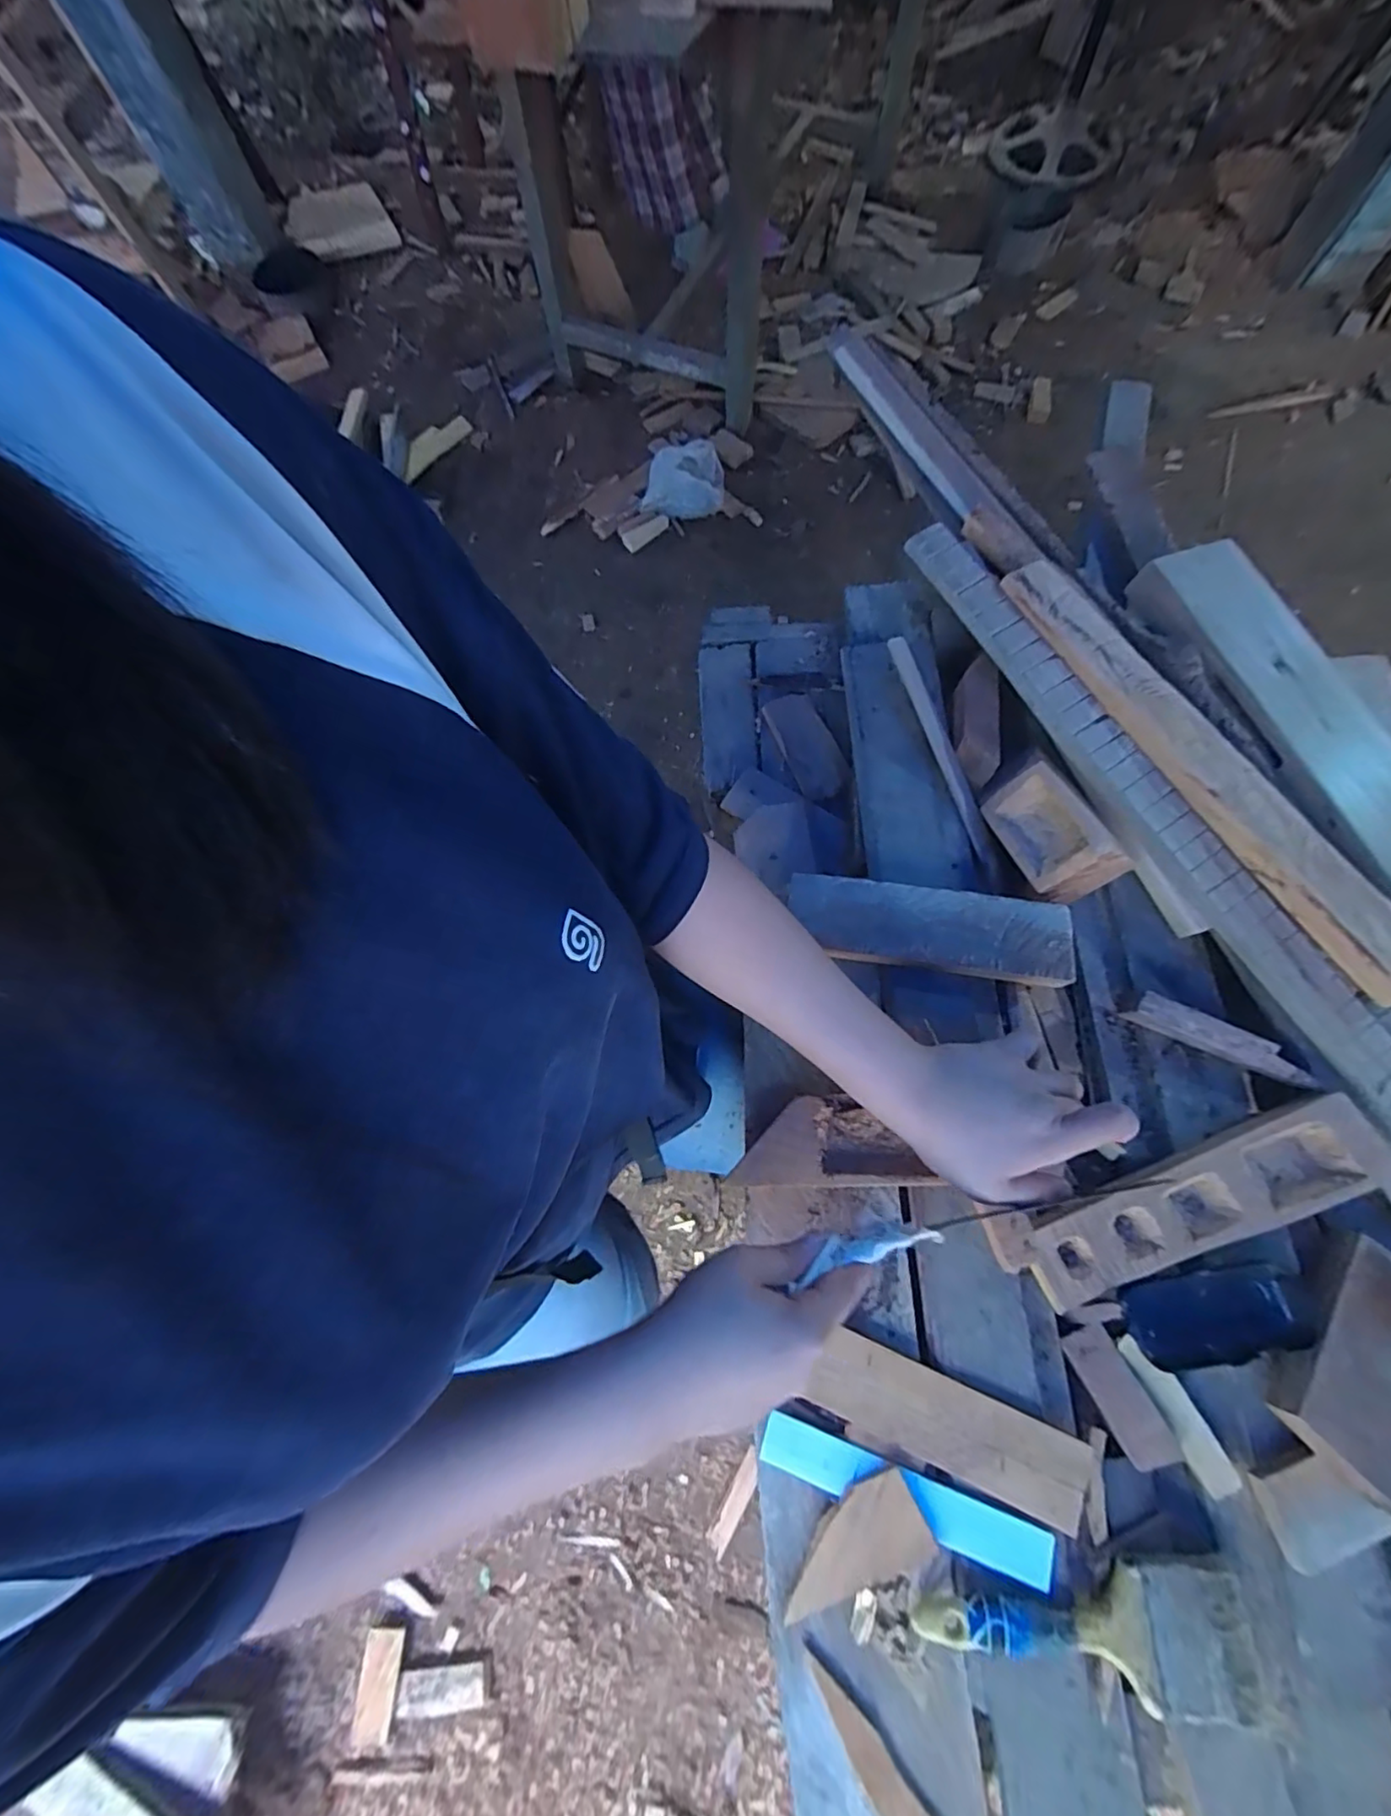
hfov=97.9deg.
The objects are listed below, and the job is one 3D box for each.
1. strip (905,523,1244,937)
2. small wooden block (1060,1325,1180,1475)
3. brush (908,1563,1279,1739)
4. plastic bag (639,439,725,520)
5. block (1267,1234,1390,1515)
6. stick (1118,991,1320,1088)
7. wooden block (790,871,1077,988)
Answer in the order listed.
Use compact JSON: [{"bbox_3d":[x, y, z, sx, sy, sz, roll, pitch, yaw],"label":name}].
[{"bbox_3d":[0.313,-0.167,0.516,0.053,0.028,0.397,-29,74,-7],"label":"strip"},{"bbox_3d":[0.289,0.333,0.414,0.033,0.008,0.079,-27,63,5],"label":"small wooden block"},{"bbox_3d":[0.237,0.440,0.372,0.196,0.020,0.070,3,73,2],"label":"brush"},{"bbox_3d":[-0.021,-1.063,1.496,0.193,0.079,0.209,10,73,5],"label":"plastic bag"},{"bbox_3d":[0.442,0.295,0.390,0.085,0.028,0.137,40,78,12],"label":"block"},{"bbox_3d":[0.396,0.101,0.463,0.124,0.030,0.023,24,75,8],"label":"stick"},{"bbox_3d":[0.189,0.016,0.494,0.219,0.018,0.066,9,73,4],"label":"wooden block"}]

